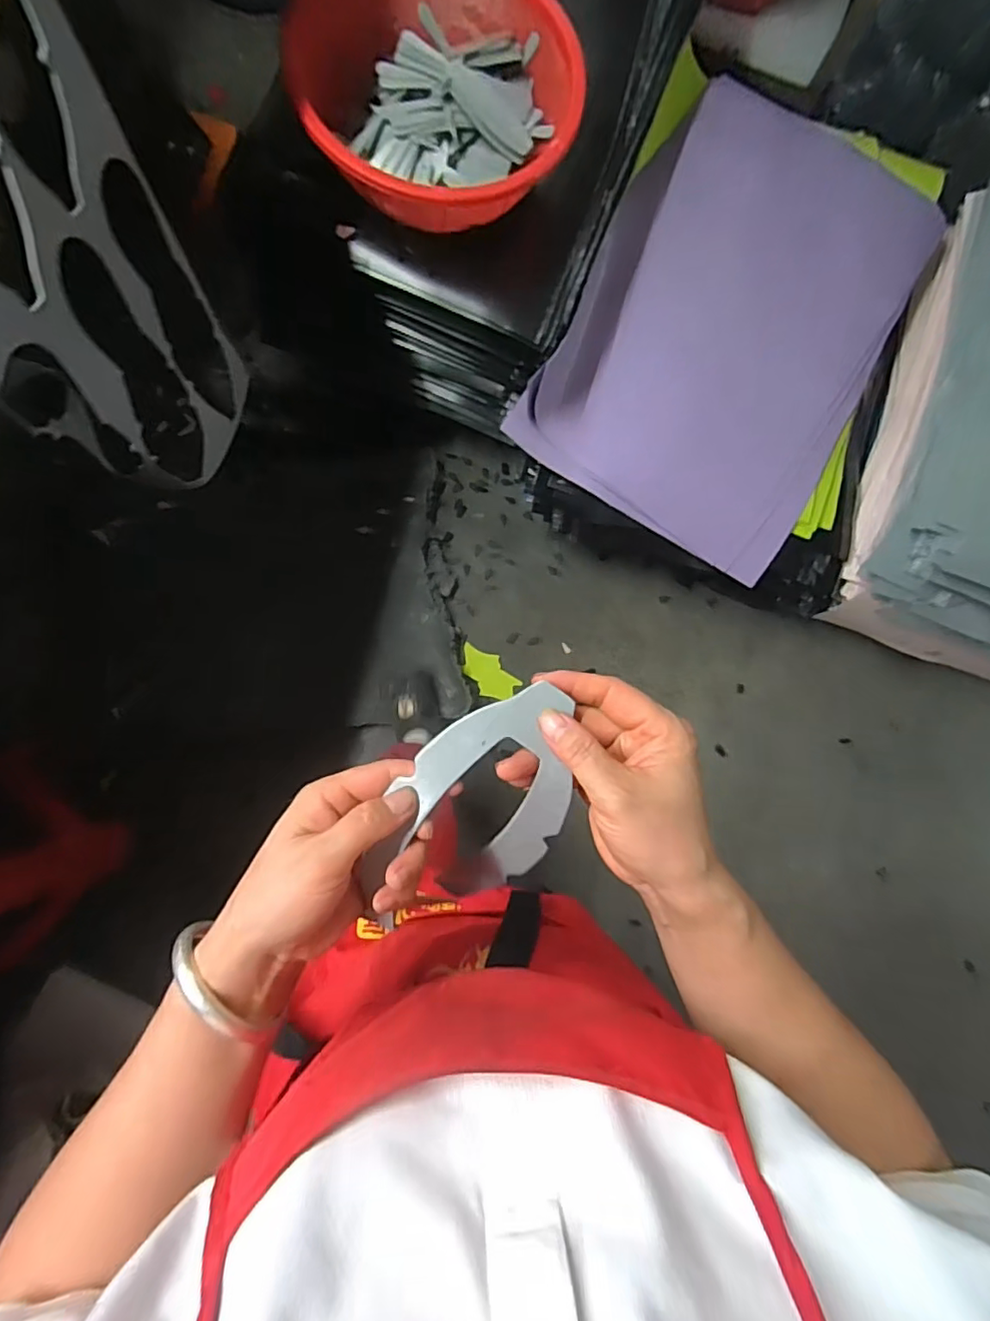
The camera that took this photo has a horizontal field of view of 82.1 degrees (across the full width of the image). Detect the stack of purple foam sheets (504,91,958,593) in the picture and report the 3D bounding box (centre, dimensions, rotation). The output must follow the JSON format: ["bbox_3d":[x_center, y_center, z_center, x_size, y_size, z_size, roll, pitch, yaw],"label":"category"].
[{"bbox_3d":[0.467,-0.656,1.084,0.563,0.139,0.859,29,84,-1],"label":"stack of purple foam sheets"}]

